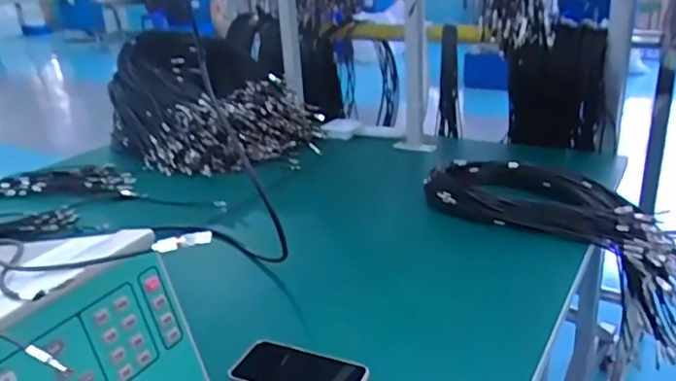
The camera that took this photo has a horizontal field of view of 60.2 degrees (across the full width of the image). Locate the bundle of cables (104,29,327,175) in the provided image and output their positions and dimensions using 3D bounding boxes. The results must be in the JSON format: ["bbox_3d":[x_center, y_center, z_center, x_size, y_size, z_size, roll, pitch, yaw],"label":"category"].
[{"bbox_3d":[-0.318,-0.214,1.380,0.436,0.247,0.344,14,28,36],"label":"bundle of cables"}]

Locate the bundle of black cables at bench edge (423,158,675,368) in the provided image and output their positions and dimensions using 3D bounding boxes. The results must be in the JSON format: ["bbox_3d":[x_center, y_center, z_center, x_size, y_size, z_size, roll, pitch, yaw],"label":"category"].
[{"bbox_3d":[0.408,0.062,1.009,0.510,0.184,0.235,31,32,13],"label":"bundle of black cables at bench edge"}]

